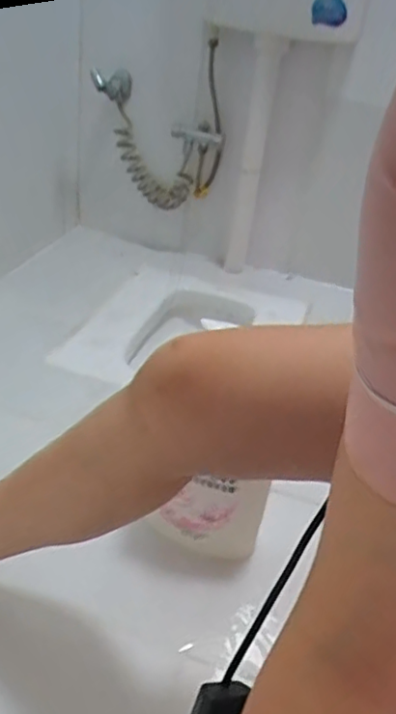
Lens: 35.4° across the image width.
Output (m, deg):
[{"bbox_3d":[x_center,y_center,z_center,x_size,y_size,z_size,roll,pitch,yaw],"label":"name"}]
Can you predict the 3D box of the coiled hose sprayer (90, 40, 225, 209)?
[{"bbox_3d":[-0.106,-0.568,1.612,0.335,0.384,0.199,5,35,-3],"label":"coiled hose sprayer"}]

